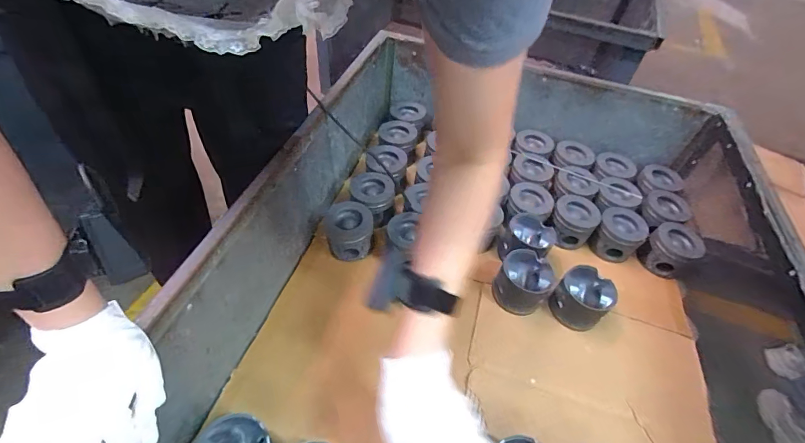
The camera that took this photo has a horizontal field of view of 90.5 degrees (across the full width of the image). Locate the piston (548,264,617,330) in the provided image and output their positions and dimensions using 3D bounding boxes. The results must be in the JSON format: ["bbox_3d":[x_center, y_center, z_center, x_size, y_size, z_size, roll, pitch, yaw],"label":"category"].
[{"bbox_3d":[0.317,0.140,0.710,0.105,0.075,0.091,-30,58,-29],"label":"piston"}]

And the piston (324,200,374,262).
[{"bbox_3d":[-0.102,0.018,0.757,0.085,0.087,0.078,-4,49,-10],"label":"piston"}]

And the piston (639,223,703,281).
[{"bbox_3d":[0.545,0.060,0.820,0.089,0.077,0.088,3,49,-4],"label":"piston"}]

